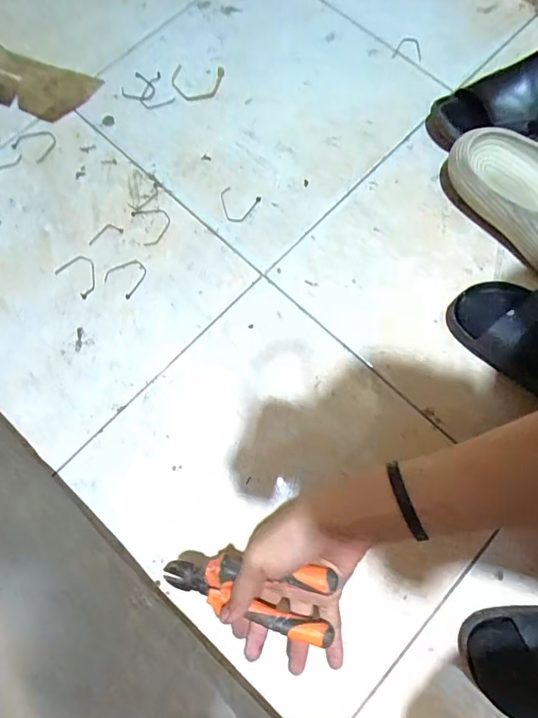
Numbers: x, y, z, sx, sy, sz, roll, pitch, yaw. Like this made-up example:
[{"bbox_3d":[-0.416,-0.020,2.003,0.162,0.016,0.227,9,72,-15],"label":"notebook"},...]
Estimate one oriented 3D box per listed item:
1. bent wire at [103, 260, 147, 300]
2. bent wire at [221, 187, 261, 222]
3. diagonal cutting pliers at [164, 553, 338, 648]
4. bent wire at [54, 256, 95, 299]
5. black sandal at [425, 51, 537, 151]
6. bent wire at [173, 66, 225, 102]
[{"bbox_3d":[-0.182,-0.108,0.567,0.046,0.004,0.047,0,74,1],"label":"bent wire"},{"bbox_3d":[-0.044,-0.204,0.593,0.054,0.006,0.043,20,75,6],"label":"bent wire"},{"bbox_3d":[-0.018,0.194,0.381,0.150,0.021,0.068,11,109,12],"label":"diagonal cutting pliers"},{"bbox_3d":[-0.239,-0.108,0.567,0.054,0.004,0.044,41,79,11],"label":"bent wire"},{"bbox_3d":[0.340,-0.353,0.597,0.260,0.061,0.101,-20,75,-5],"label":"black sandal"},{"bbox_3d":[-0.102,-0.401,0.646,0.075,0.010,0.055,-5,75,-2],"label":"bent wire"}]

